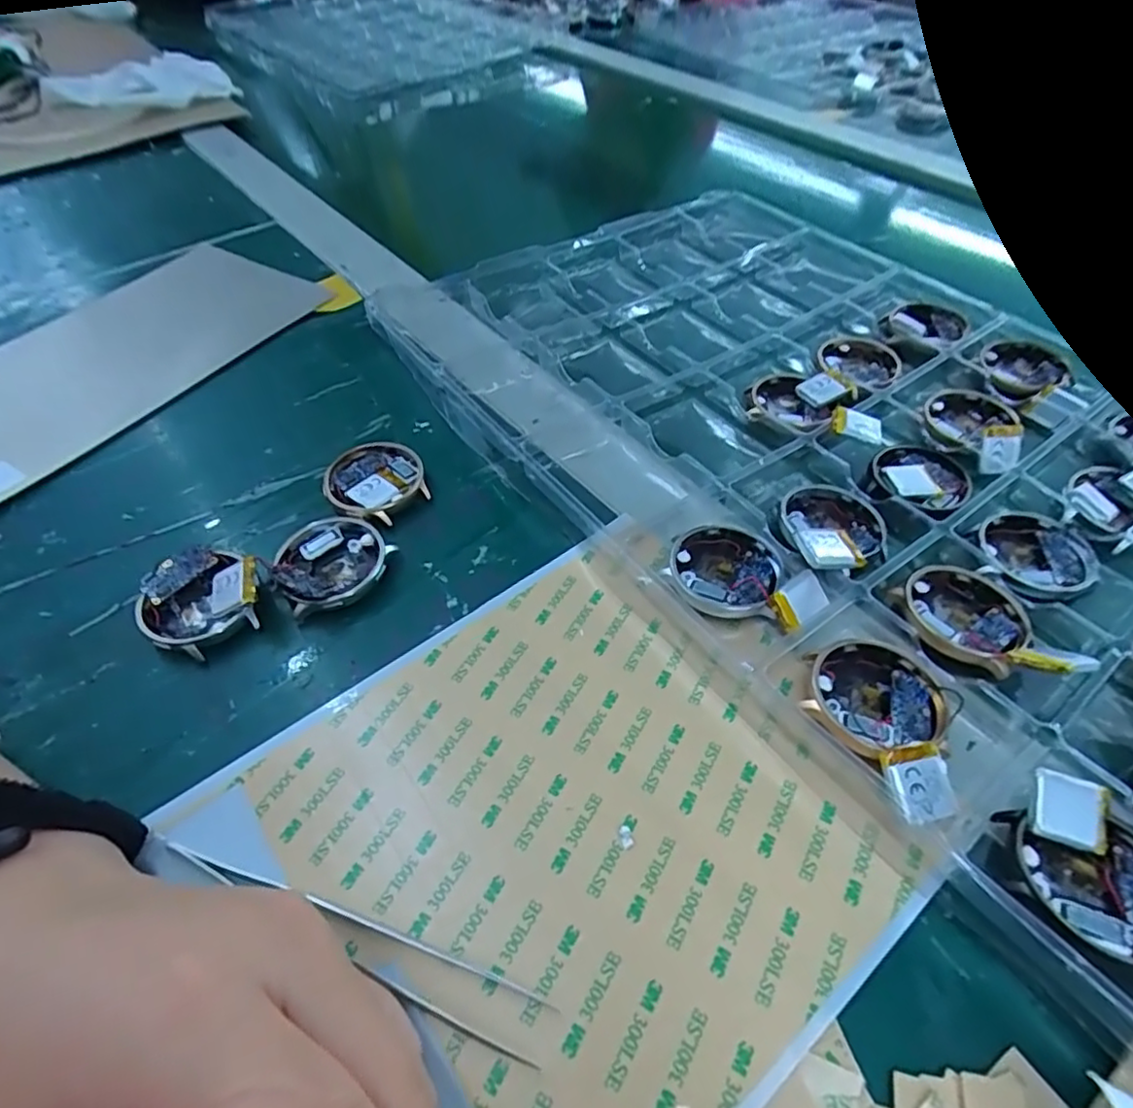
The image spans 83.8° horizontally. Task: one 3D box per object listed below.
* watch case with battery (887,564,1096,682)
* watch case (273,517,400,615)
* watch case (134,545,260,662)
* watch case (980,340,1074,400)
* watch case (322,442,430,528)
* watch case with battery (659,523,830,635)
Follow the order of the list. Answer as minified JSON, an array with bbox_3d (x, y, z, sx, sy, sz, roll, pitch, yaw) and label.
[{"bbox_3d":[0.157,0.025,0.234,0.044,0.022,0.059,-19,52,-17],"label":"watch case with battery"},{"bbox_3d":[-0.096,0.003,0.260,0.044,0.012,0.041,-31,56,-25],"label":"watch case"},{"bbox_3d":[-0.144,0.017,0.246,0.045,0.022,0.041,31,55,23],"label":"watch case"},{"bbox_3d":[0.255,-0.101,0.351,0.041,0.011,0.045,4,49,2],"label":"watch case"},{"bbox_3d":[-0.088,-0.034,0.290,0.044,0.011,0.041,36,57,26],"label":"watch case"},{"bbox_3d":[0.070,0.010,0.250,0.057,0.015,0.043,37,57,26],"label":"watch case with battery"}]

